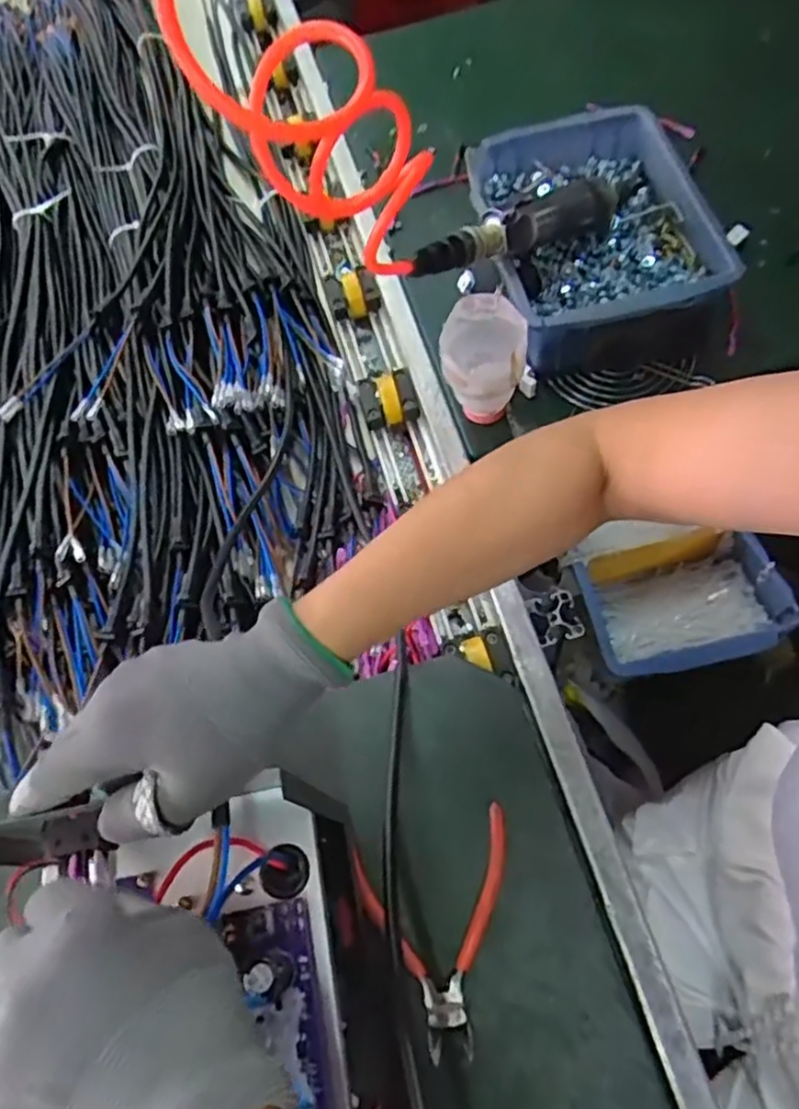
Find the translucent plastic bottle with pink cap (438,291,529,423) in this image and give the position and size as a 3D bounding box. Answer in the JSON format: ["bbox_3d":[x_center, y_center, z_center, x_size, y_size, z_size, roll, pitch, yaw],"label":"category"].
[{"bbox_3d":[0.070,-0.152,0.581,0.071,0.100,0.067,5,66,10],"label":"translucent plastic bottle with pink cap"}]

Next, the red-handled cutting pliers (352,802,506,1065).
[{"bbox_3d":[0.038,0.245,0.460,0.108,0.012,0.127,-20,64,-3],"label":"red-handled cutting pliers"}]

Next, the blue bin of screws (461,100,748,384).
[{"bbox_3d":[0.171,-0.294,0.641,0.180,0.101,0.250,-13,64,2],"label":"blue bin of screws"}]

